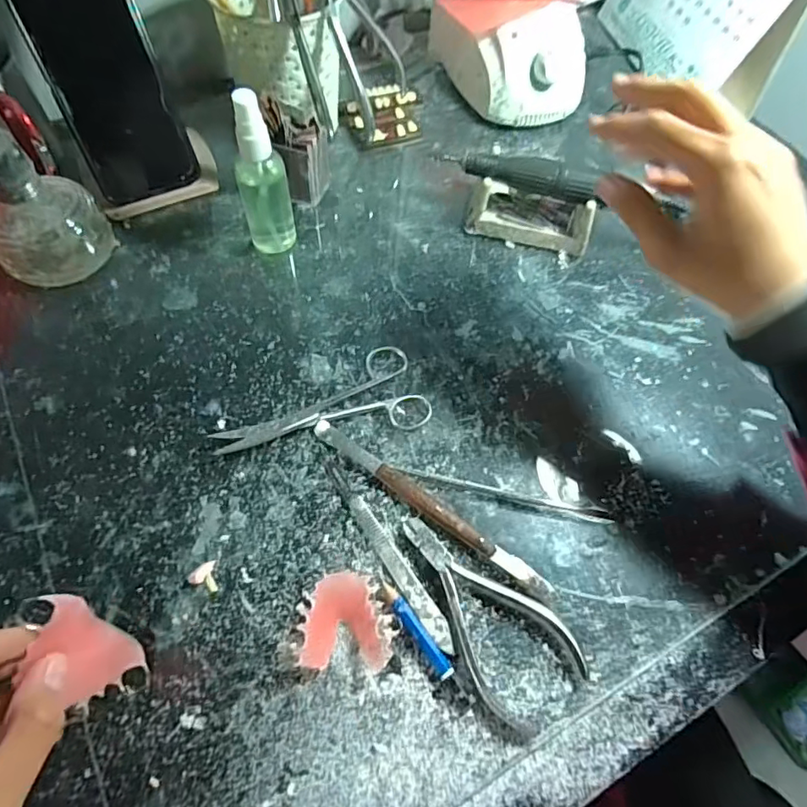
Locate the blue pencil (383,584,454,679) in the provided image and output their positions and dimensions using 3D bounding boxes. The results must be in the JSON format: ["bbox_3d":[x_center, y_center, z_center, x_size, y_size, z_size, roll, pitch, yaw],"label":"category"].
[{"bbox_3d":[0.007,0.122,0.286,0.008,0.005,0.056,-32,69,-18],"label":"blue pencil"}]

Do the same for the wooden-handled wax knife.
[{"bbox_3d":[0.015,0.061,0.319,0.171,0.009,0.014,34,65,13],"label":"wooden-handled wax knife"}]

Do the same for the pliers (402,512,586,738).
[{"bbox_3d":[0.044,0.112,0.294,0.061,0.008,0.122,-32,69,-19],"label":"pliers"}]

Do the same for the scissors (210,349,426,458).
[{"bbox_3d":[-0.056,-0.001,0.350,0.141,0.005,0.061,-11,64,-9],"label":"scissors"}]

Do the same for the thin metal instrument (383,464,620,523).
[{"bbox_3d":[0.061,0.057,0.327,0.136,0.004,0.009,12,62,3],"label":"thin metal instrument"}]

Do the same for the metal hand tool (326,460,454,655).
[{"bbox_3d":[-0.010,0.084,0.307,0.013,0.004,0.127,-31,68,-18],"label":"metal hand tool"}]

